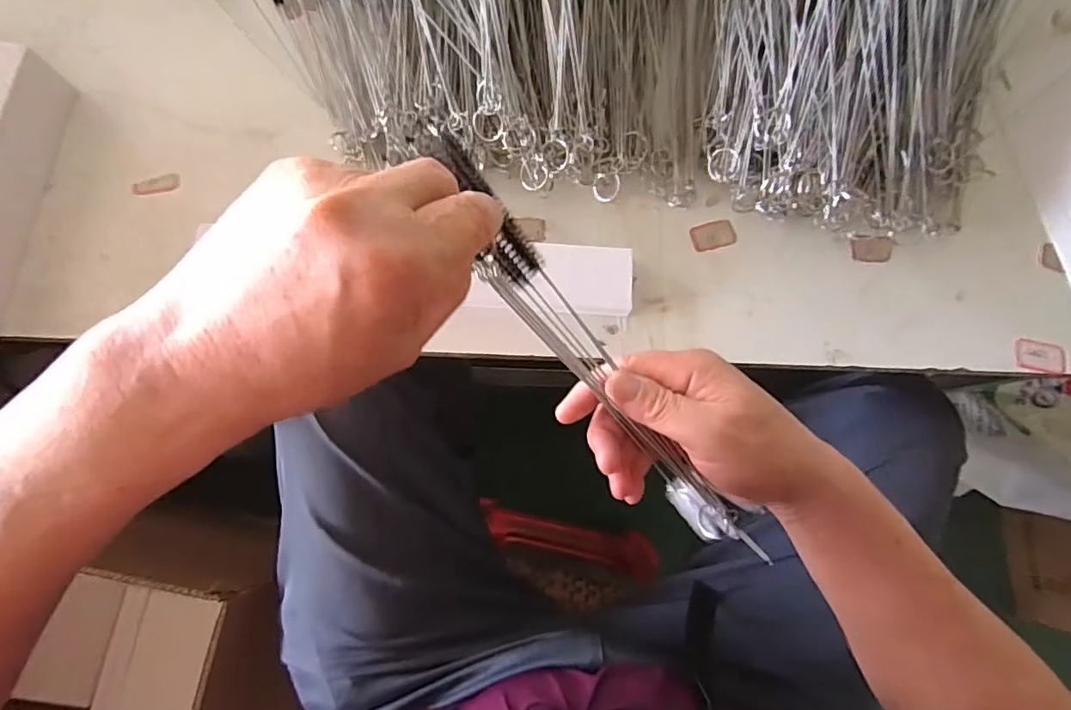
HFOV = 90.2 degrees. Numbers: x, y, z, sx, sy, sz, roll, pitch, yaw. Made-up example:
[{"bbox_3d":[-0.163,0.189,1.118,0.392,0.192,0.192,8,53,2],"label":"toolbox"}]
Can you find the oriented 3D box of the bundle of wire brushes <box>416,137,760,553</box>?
[{"bbox_3d":[0.045,0.022,0.309,0.031,0.028,0.331,-45,117,-10],"label":"bundle of wire brushes"}]

